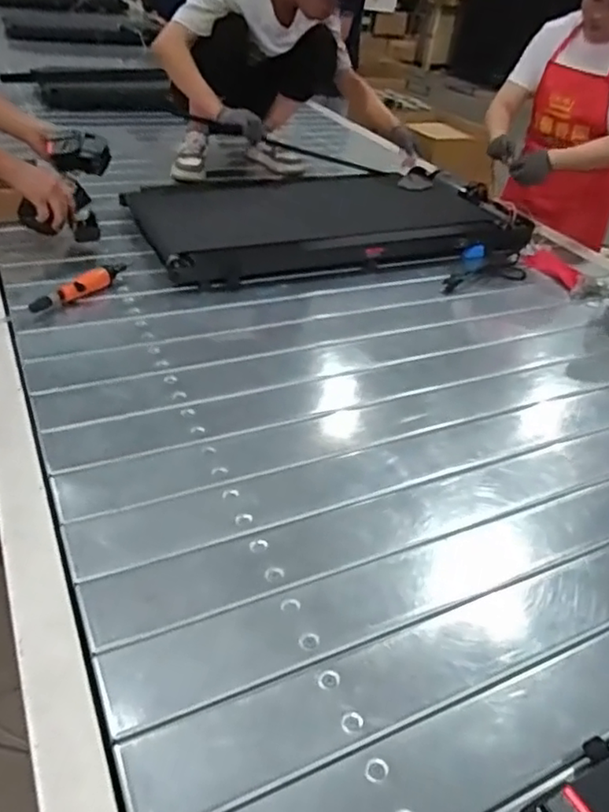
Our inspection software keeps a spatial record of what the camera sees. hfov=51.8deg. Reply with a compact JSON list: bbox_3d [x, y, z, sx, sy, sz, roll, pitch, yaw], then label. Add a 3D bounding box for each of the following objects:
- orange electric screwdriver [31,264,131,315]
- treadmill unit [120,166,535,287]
[{"bbox_3d":[-0.461,-0.253,1.320,0.052,0.043,0.279,21,38,20],"label":"orange electric screwdriver"},{"bbox_3d":[0.069,-0.541,1.775,1.056,0.099,0.616,-12,39,-25],"label":"treadmill unit"}]

